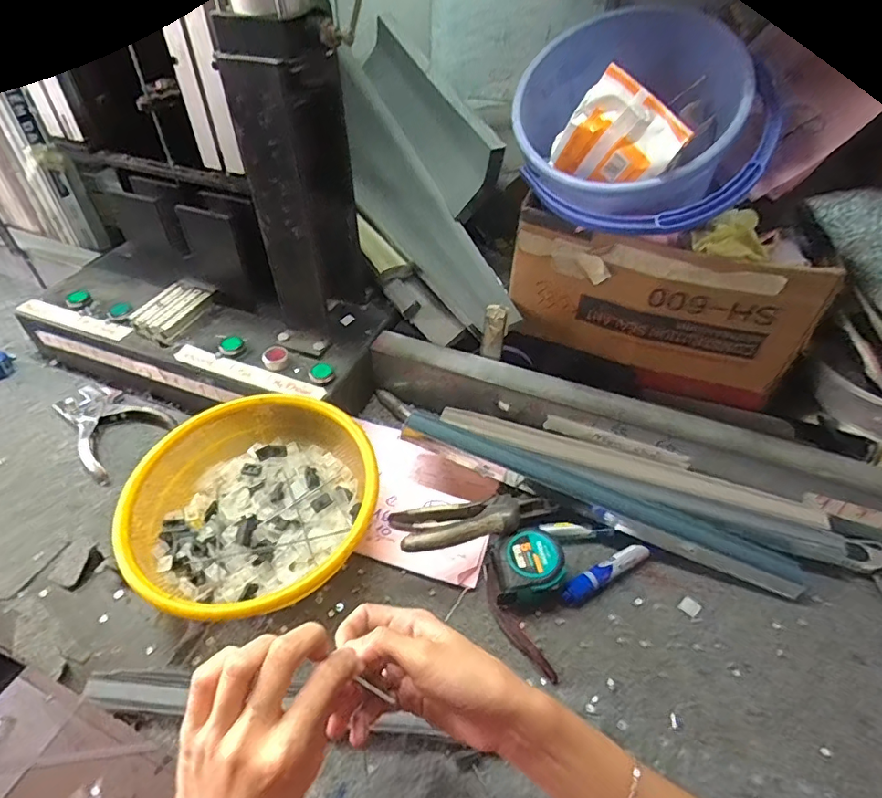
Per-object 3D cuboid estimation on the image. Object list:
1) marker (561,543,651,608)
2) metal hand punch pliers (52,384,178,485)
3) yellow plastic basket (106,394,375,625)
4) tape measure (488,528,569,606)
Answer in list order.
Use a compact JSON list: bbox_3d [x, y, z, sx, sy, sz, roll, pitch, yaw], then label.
[{"bbox_3d":[0.160,0.169,0.509,0.105,0.012,0.020,-21,49,-22],"label":"marker"},{"bbox_3d":[-0.407,0.027,0.636,0.146,0.020,0.098,29,50,24],"label":"metal hand punch pliers"},{"bbox_3d":[-0.181,0.108,0.515,0.227,0.091,0.223,1,45,-1],"label":"yellow plastic basket"},{"bbox_3d":[0.081,0.157,0.505,0.063,0.042,0.061,-8,46,-11],"label":"tape measure"}]

